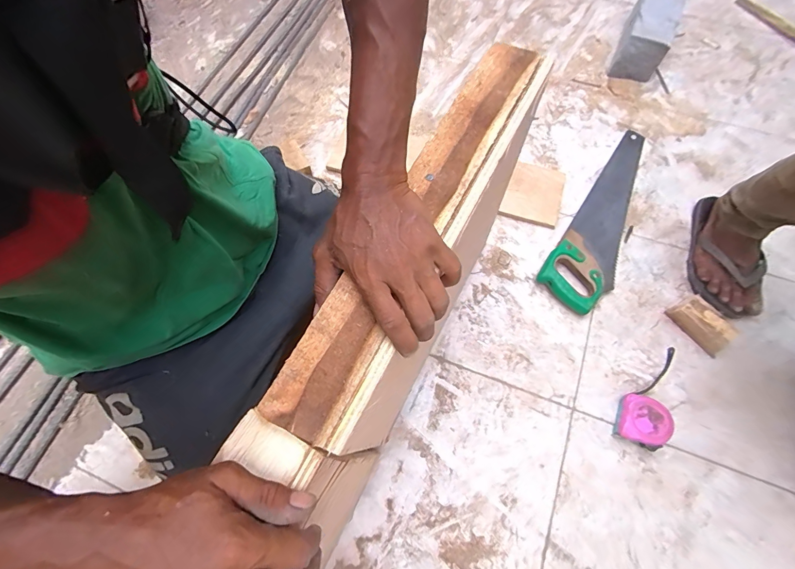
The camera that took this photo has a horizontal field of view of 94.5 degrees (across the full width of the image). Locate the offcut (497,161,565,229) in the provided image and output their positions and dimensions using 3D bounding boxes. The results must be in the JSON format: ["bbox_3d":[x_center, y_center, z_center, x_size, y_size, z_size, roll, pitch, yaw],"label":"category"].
[{"bbox_3d":[0.301,-0.206,0.817,0.122,0.014,0.151,18,71,1],"label":"offcut"}]

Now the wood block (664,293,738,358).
[{"bbox_3d":[0.565,0.071,0.676,0.063,0.047,0.107,-28,69,-10],"label":"wood block"}]

